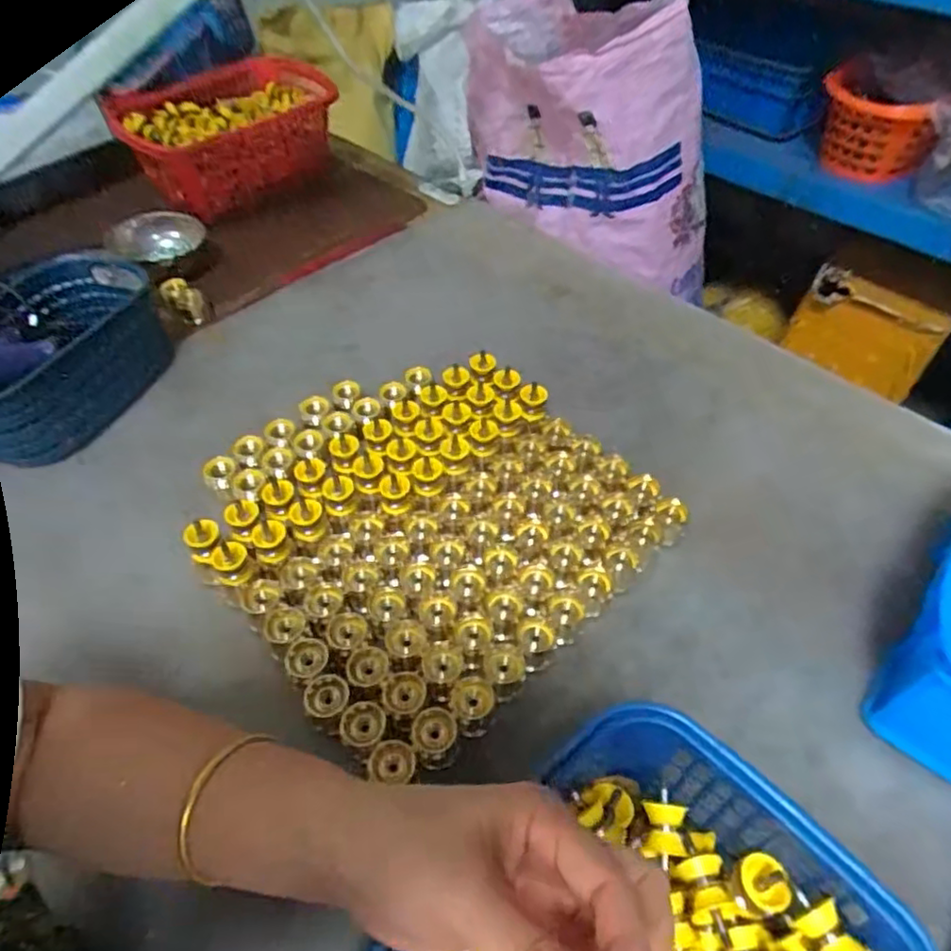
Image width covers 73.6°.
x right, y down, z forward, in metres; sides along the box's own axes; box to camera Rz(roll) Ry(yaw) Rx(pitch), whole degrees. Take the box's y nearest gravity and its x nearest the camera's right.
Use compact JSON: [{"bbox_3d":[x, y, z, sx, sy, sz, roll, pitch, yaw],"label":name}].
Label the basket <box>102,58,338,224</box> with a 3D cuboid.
[{"bbox_3d":[-0.341,-0.490,0.899,0.294,0.109,0.199,-28,55,-21],"label":"basket"}]

